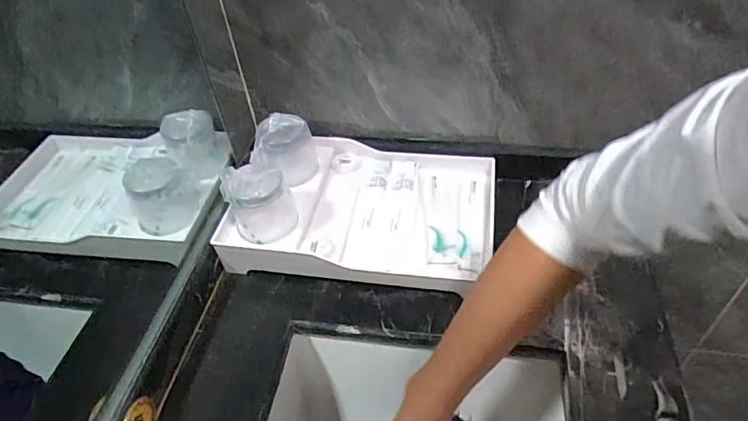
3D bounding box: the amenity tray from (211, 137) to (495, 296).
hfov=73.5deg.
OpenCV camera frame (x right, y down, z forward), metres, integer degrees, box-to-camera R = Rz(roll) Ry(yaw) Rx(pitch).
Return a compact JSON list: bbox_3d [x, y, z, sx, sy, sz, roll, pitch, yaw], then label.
[{"bbox_3d":[-0.008,0.000,0.663,0.317,0.064,0.224,7,47,12],"label":"amenity tray"}]

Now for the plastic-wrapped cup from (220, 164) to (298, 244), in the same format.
[{"bbox_3d":[-0.140,-0.011,0.621,0.077,0.092,0.070,-3,45,3],"label":"plastic-wrapped cup"}]

